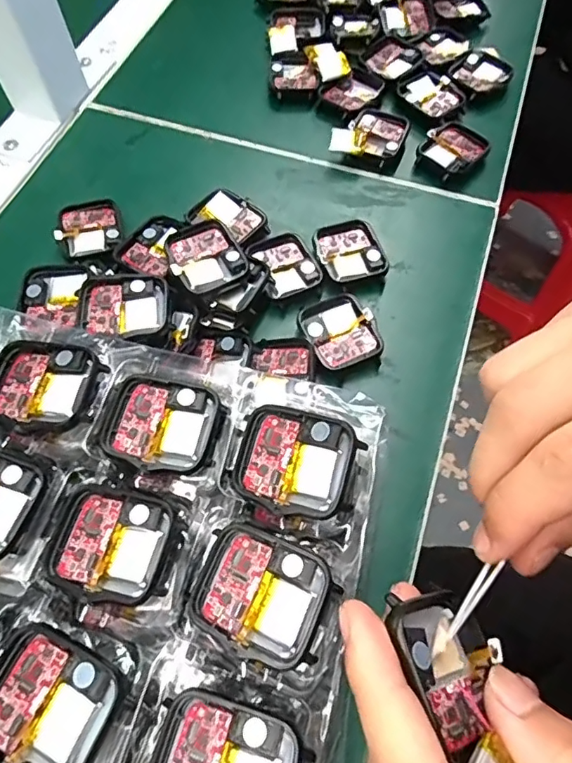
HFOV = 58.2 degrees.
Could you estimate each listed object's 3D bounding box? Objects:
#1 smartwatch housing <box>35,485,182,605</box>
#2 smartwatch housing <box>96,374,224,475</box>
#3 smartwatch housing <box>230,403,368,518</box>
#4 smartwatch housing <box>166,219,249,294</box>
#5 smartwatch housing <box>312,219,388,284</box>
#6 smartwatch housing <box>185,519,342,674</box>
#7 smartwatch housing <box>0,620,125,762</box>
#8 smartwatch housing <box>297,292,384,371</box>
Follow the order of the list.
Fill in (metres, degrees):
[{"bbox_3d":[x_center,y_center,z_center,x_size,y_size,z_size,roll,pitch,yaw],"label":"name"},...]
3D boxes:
[{"bbox_3d":[-0.064,0.058,0.186,0.045,0.005,0.037,16,65,9],"label":"smartwatch housing"},{"bbox_3d":[-0.051,0.017,0.207,0.044,0.005,0.036,12,64,7],"label":"smartwatch housing"},{"bbox_3d":[0.003,0.029,0.192,0.045,0.014,0.037,17,65,9],"label":"smartwatch housing"},{"bbox_3d":[-0.044,-0.068,0.277,0.037,0.005,0.040,-29,75,-14],"label":"smartwatch housing"},{"bbox_3d":[0.037,-0.075,0.306,0.037,0.012,0.043,-20,65,-9],"label":"smartwatch housing"},{"bbox_3d":[-0.009,0.071,0.174,0.045,0.007,0.037,22,68,11],"label":"smartwatch housing"},{"bbox_3d":[-0.077,0.100,0.162,0.044,0.007,0.037,25,67,13],"label":"smartwatch housing"},{"bbox_3d":[0.029,-0.027,0.281,0.036,0.012,0.043,-26,66,-11],"label":"smartwatch housing"}]

